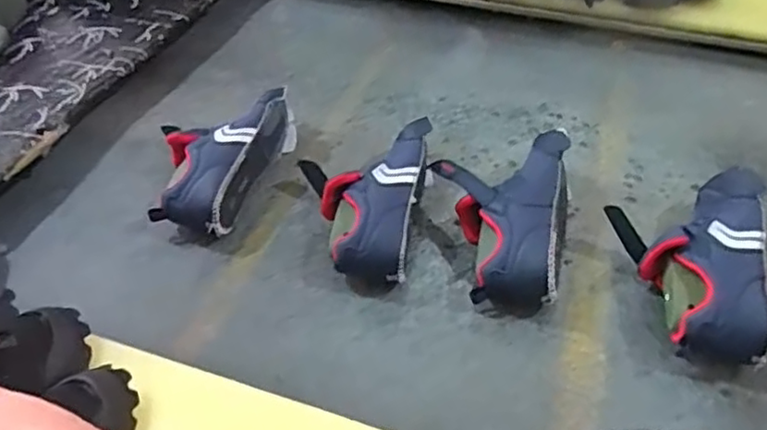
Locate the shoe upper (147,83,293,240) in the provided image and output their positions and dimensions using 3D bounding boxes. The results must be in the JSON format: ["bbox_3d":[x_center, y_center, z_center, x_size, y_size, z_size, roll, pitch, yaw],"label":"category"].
[{"bbox_3d":[-0.195,-0.074,0.773,0.117,0.076,0.225,11,48,10],"label":"shoe upper"}]

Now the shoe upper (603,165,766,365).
[{"bbox_3d":[0.299,0.036,0.657,0.144,0.083,0.223,15,48,14],"label":"shoe upper"}]

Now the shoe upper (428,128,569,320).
[{"bbox_3d":[0.142,0.007,0.693,0.145,0.074,0.209,-5,47,-4],"label":"shoe upper"}]

